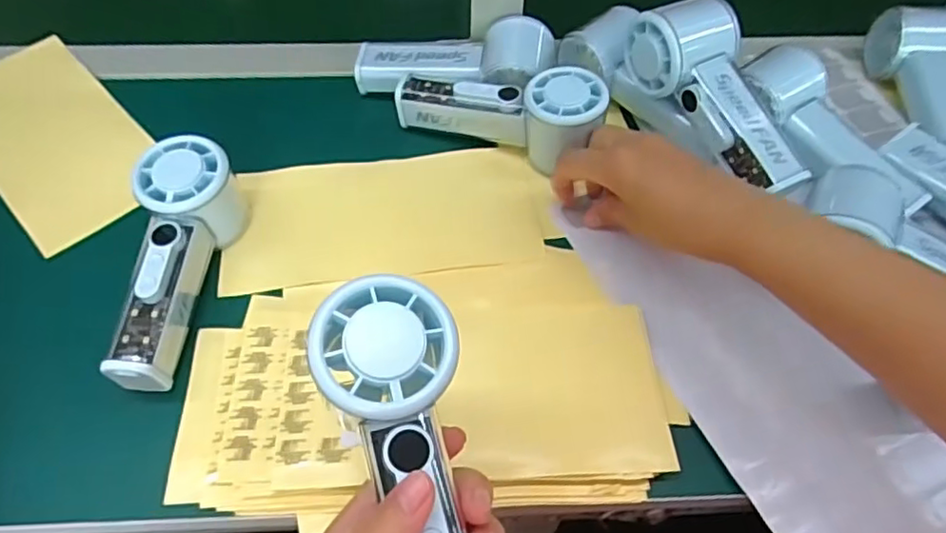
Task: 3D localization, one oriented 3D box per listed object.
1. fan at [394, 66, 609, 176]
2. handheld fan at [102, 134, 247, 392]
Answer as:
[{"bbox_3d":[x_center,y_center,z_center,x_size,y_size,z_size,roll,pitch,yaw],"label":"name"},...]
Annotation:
[{"bbox_3d":[0.022,-0.111,0.467,0.152,0.054,0.051,7,57,18],"label":"fan"},{"bbox_3d":[-0.177,-0.003,0.383,0.050,0.059,0.152,-2,55,-3],"label":"handheld fan"}]

